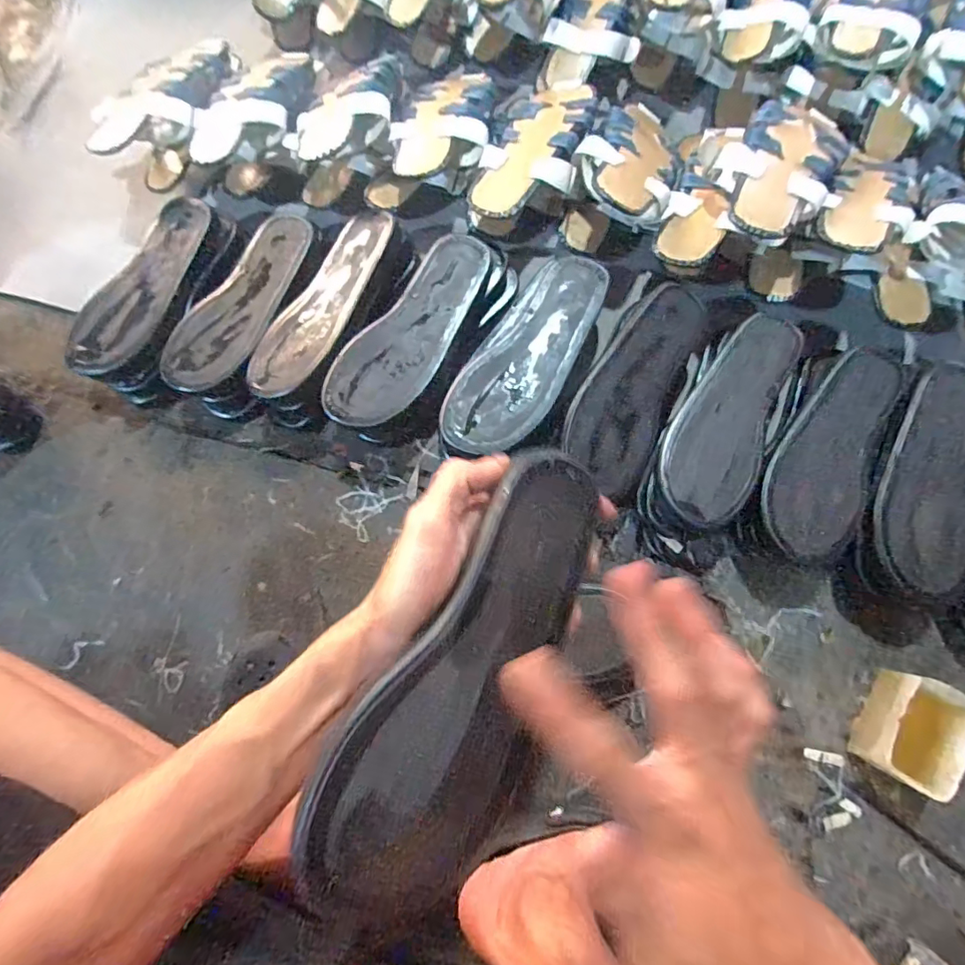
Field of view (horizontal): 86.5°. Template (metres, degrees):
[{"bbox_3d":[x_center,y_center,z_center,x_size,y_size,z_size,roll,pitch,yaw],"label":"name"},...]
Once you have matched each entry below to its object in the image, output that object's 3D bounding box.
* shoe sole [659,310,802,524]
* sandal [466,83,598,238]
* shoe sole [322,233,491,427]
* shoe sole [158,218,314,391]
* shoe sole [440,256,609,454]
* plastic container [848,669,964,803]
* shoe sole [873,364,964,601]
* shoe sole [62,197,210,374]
[{"bbox_3d":[0.256,-0.072,0.535,0.091,0.015,0.238,25,79,8],"label":"shoe sole"},{"bbox_3d":[0.064,-0.398,0.607,0.109,0.049,0.249,20,79,7],"label":"sandal"},{"bbox_3d":[-0.072,-0.158,0.539,0.089,0.018,0.236,37,81,10],"label":"shoe sole"},{"bbox_3d":[-0.274,-0.207,0.596,0.091,0.024,0.243,33,83,10],"label":"shoe sole"},{"bbox_3d":[0.052,-0.128,0.525,0.092,0.016,0.236,39,82,10],"label":"shoe sole"},{"bbox_3d":[0.420,0.241,0.501,0.066,0.058,0.101,30,80,9],"label":"plastic container"},{"bbox_3d":[0.447,-0.003,0.528,0.095,0.043,0.241,15,78,6],"label":"shoe sole"},{"bbox_3d":[-0.395,-0.226,0.603,0.082,0.032,0.235,34,81,9],"label":"shoe sole"}]

